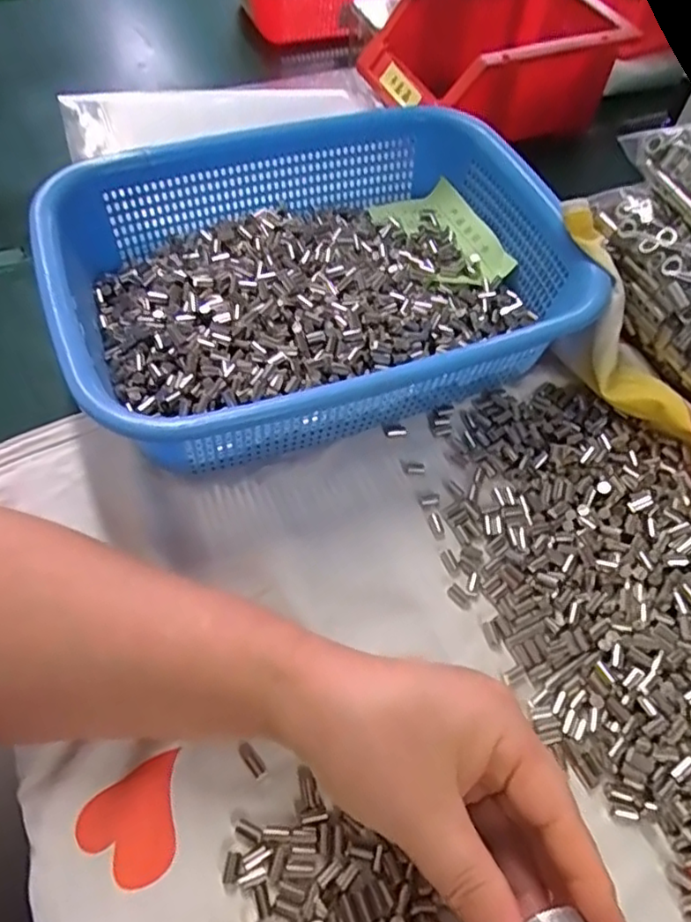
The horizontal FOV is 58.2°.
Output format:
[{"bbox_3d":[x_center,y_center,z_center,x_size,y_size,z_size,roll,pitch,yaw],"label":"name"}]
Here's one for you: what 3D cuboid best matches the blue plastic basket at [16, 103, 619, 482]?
[{"bbox_3d":[-0.015,-0.103,0.361,0.273,0.073,0.207,-17,61,-13],"label":"blue plastic basket"}]

